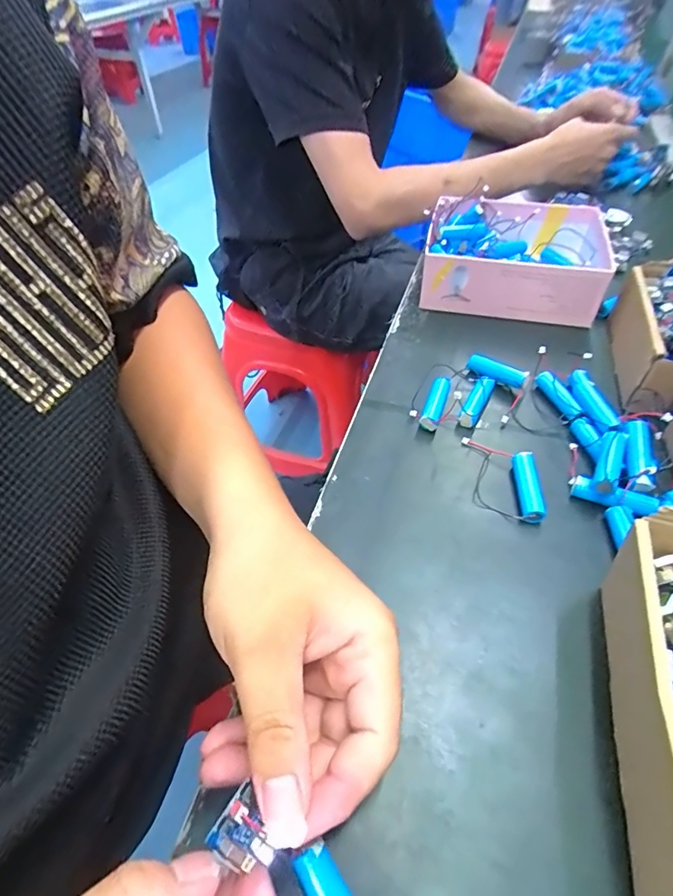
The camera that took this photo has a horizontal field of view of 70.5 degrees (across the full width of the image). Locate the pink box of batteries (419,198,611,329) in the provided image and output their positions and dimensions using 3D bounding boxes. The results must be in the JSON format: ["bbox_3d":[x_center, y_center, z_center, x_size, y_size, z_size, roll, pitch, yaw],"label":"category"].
[{"bbox_3d":[0.181,-0.193,0.484,0.165,0.055,0.141,10,49,12],"label":"pink box of batteries"}]

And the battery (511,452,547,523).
[{"bbox_3d":[0.129,0.027,0.321,0.015,0.015,0.050,1,48,4],"label":"battery"}]

